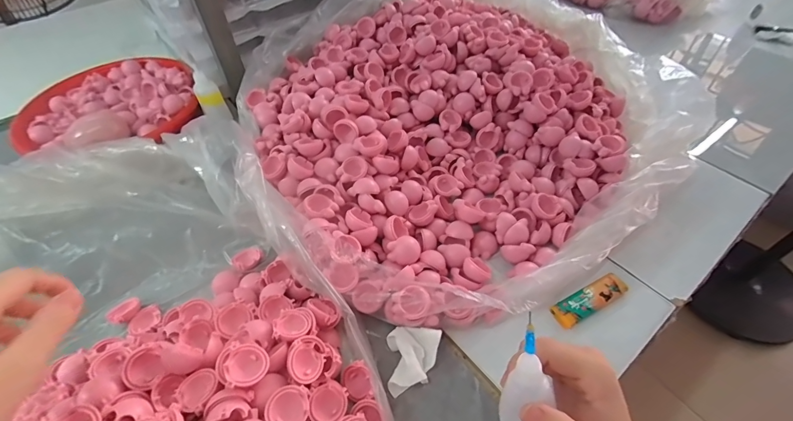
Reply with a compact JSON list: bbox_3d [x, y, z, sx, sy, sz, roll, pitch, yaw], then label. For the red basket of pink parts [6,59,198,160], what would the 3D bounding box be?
[{"bbox_3d":[-0.435,-0.157,0.571,0.243,0.047,0.220,-21,52,-16],"label":"red basket of pink parts"}]

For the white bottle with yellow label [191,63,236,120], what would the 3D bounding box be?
[{"bbox_3d":[-0.272,-0.167,0.536,0.025,0.077,0.029,10,45,44],"label":"white bottle with yellow label"}]

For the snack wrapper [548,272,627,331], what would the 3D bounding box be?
[{"bbox_3d":[0.186,0.086,0.358,0.079,0.008,0.023,-22,53,-17],"label":"snack wrapper"}]

